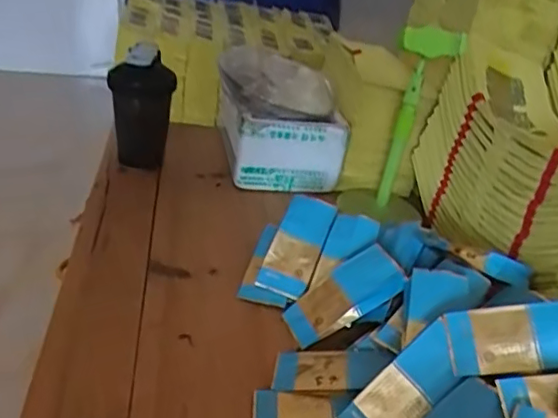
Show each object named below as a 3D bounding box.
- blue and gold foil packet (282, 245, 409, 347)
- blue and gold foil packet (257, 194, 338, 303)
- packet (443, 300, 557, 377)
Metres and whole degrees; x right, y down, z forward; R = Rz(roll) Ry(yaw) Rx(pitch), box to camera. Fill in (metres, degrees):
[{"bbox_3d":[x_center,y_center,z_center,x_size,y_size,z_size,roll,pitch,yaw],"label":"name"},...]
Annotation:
[{"bbox_3d":[0.068,0.092,0.615,0.128,0.027,0.058,-33,38,-1],"label":"blue and gold foil packet"},{"bbox_3d":[0.022,0.039,0.683,0.057,0.016,0.133,16,57,13],"label":"blue and gold foil packet"},{"bbox_3d":[0.209,0.107,0.492,0.128,0.007,0.055,-8,68,12],"label":"packet"}]

